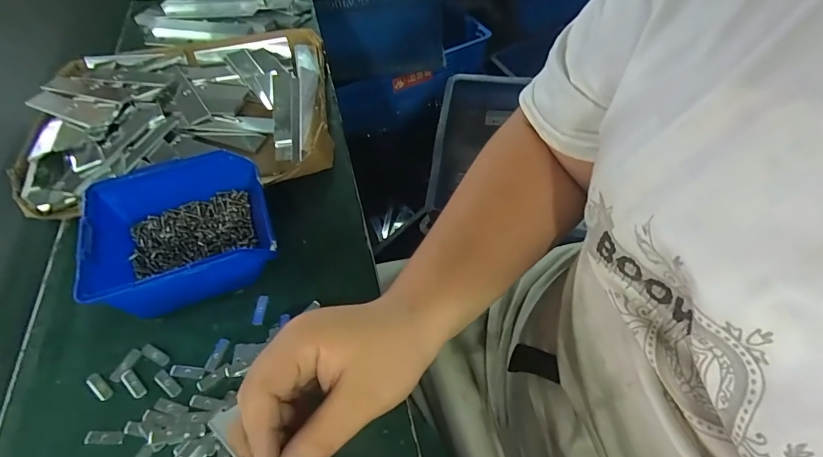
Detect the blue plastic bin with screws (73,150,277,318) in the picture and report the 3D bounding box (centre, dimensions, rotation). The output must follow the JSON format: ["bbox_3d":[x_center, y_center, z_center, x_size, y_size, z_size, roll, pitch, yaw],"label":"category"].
[{"bbox_3d":[-0.185,0.002,0.347,0.130,0.059,0.123,-21,56,-10],"label":"blue plastic bin with screws"}]

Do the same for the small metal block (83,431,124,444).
[{"bbox_3d":[-0.209,0.142,0.284,0.026,0.004,0.008,0,55,4],"label":"small metal block"}]

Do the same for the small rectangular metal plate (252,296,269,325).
[{"bbox_3d":[-0.122,0.065,0.337,0.008,0.004,0.024,0,55,5],"label":"small rectangular metal plate"}]

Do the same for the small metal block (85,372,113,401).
[{"bbox_3d":[-0.229,0.115,0.306,0.027,0.004,0.009,31,63,24],"label":"small metal block"}]

